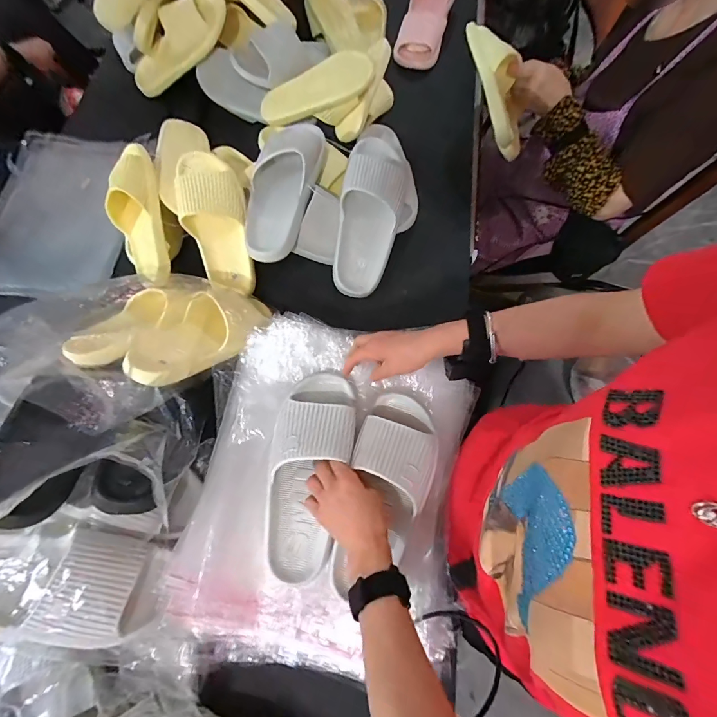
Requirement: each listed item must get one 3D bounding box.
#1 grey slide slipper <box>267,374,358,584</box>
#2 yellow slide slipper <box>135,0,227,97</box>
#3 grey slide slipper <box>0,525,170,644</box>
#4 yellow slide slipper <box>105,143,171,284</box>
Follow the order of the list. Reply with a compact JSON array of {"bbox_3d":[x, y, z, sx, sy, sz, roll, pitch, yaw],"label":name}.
[{"bbox_3d":[-0.066,0.142,0.467,0.100,0.071,0.258,10,76,6],"label":"grey slide slipper"},{"bbox_3d":[-0.396,-0.684,0.774,0.263,0.072,0.111,-35,70,16],"label":"yellow slide slipper"},{"bbox_3d":[-0.349,0.253,0.411,0.226,0.070,0.122,17,70,-16],"label":"grey slide slipper"},{"bbox_3d":[-0.387,-0.248,0.622,0.097,0.068,0.243,-9,96,0],"label":"yellow slide slipper"}]

